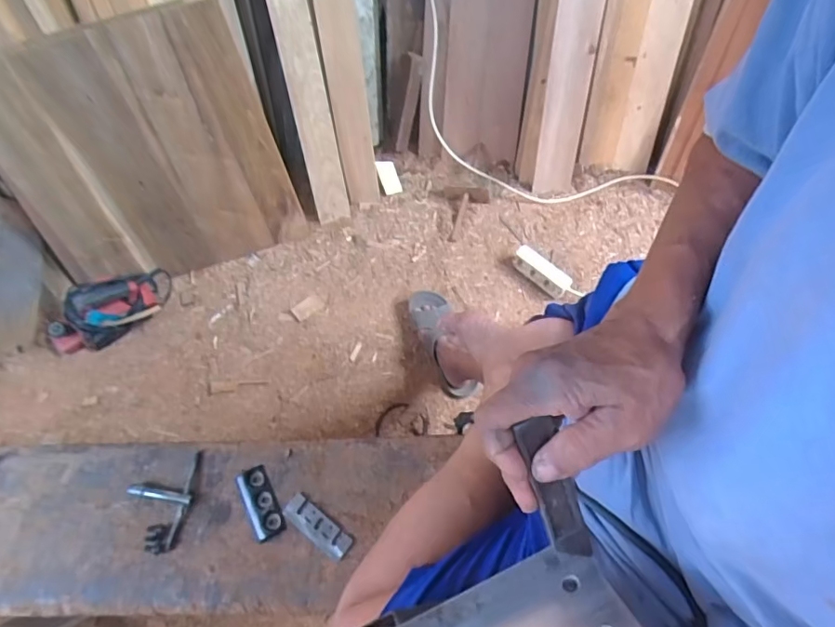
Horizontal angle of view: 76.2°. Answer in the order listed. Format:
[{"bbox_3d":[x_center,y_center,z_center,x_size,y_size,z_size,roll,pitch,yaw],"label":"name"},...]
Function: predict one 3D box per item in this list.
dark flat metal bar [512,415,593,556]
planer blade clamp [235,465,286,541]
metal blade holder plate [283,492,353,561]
[{"bbox_3d":[0.090,0.115,0.344,0.027,0.118,0.006,-27,22,-11],"label":"dark flat metal bar"},{"bbox_3d":[-0.172,0.204,0.582,0.033,0.009,0.081,-26,62,-10],"label":"planer blade clamp"},{"bbox_3d":[-0.109,0.232,0.579,0.084,0.005,0.030,33,68,20],"label":"metal blade holder plate"}]

